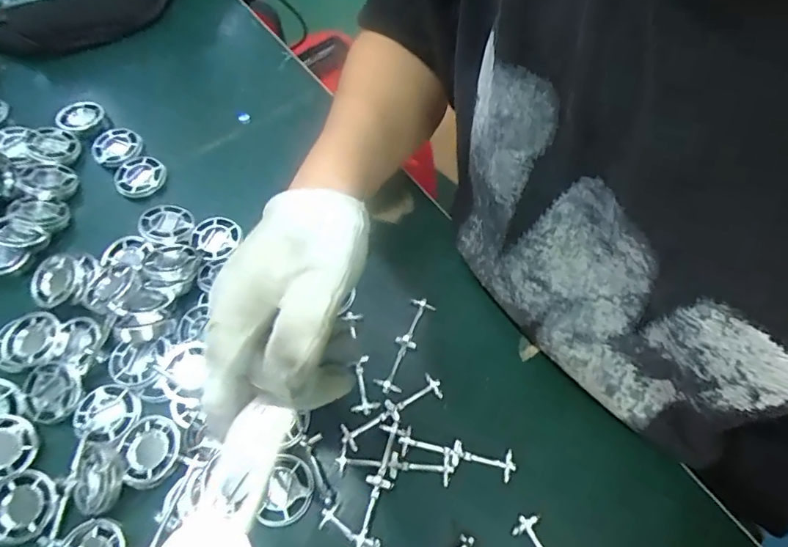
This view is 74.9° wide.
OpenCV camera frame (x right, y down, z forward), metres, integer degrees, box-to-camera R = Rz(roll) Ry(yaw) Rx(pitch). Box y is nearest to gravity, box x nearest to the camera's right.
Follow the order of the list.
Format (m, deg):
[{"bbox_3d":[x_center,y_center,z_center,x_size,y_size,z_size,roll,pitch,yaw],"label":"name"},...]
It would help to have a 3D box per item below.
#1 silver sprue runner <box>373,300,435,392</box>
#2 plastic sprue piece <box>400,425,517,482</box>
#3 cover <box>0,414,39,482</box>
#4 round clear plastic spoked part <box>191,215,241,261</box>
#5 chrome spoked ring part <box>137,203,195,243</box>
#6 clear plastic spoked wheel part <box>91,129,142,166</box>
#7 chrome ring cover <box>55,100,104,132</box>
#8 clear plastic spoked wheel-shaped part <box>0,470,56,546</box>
[{"bbox_3d":[0.008,0.048,0.354,0.018,0.009,0.073,20,64,12],"label":"silver sprue runner"},{"bbox_3d":[0.039,0.111,0.317,0.071,0.004,0.018,11,63,8],"label":"plastic sprue piece"},{"bbox_3d":[-0.241,0.107,0.314,0.038,0.009,0.037,14,63,9],"label":"cover"},{"bbox_3d":[-0.138,-0.028,0.392,0.036,0.008,0.036,-1,62,1],"label":"round clear plastic spoked part"},{"bbox_3d":[-0.175,-0.038,0.394,0.038,0.009,0.038,8,50,-9],"label":"chrome spoked ring part"},{"bbox_3d":[-0.241,-0.109,0.442,0.045,0.007,0.037,26,66,15],"label":"clear plastic spoked wheel part"},{"bbox_3d":[-0.284,-0.140,0.459,0.036,0.011,0.033,10,63,7],"label":"chrome ring cover"},{"bbox_3d":[-0.220,0.137,0.301,0.037,0.007,0.039,-1,62,1],"label":"clear plastic spoked wheel-shaped part"}]

